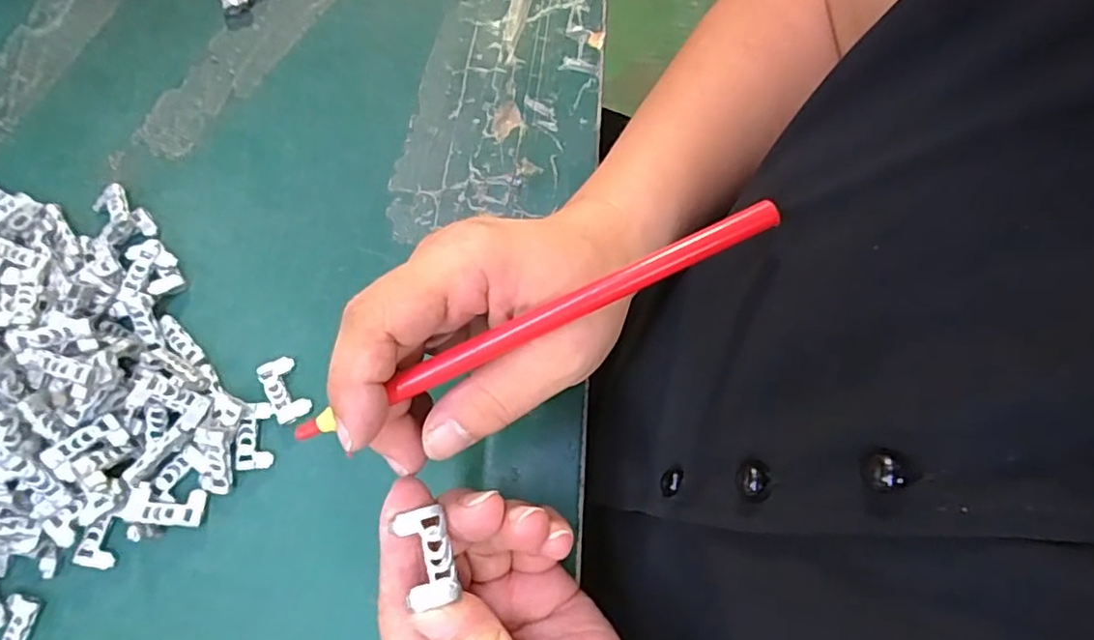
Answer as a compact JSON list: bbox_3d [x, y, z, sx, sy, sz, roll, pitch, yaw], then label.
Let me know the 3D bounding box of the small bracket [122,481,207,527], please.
[{"bbox_3d":[-0.170,0.083,0.273,0.030,0.005,0.016,11,76,-12],"label":"small bracket"}]

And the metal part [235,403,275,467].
[{"bbox_3d":[-0.134,0.053,0.282,0.016,0.004,0.029,1,76,2],"label":"metal part"}]

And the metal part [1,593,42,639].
[{"bbox_3d":[-0.235,0.137,0.268,0.016,0.006,0.030,15,77,6],"label":"metal part"}]

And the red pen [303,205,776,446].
[{"bbox_3d":[-0.001,0.000,0.193,0.162,0.005,0.009,-25,77,-2],"label":"red pen"}]

